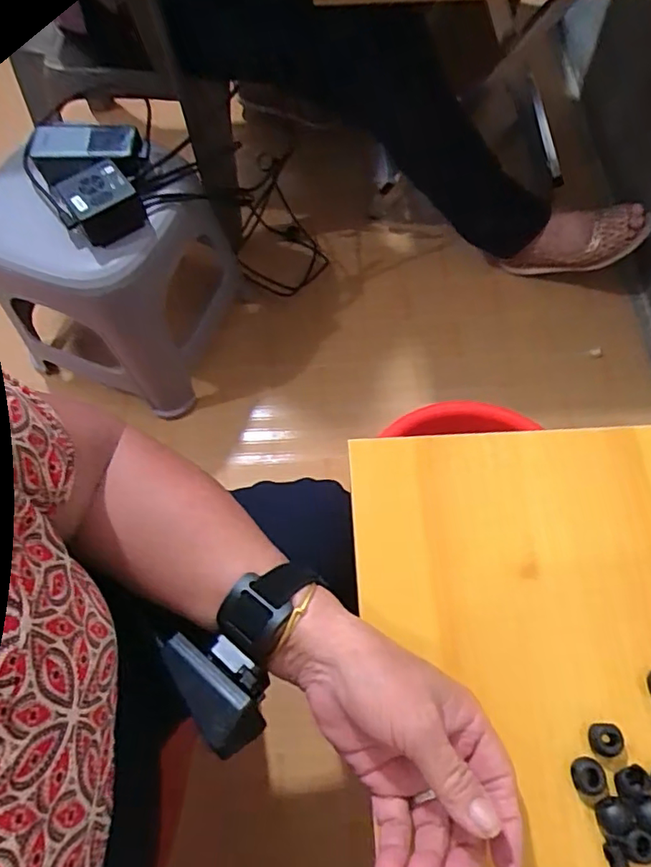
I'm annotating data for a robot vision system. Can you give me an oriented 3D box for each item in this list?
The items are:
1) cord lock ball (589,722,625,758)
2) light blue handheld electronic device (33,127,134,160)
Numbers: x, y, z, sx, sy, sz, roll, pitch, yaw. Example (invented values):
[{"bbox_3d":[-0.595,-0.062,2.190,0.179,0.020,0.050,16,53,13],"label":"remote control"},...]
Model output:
[{"bbox_3d":[0.153,0.169,0.306,0.015,0.014,0.016,0,69,0],"label":"cord lock ball"},{"bbox_3d":[-0.274,-0.331,0.633,0.110,0.021,0.048,1,69,1],"label":"light blue handheld electronic device"}]

